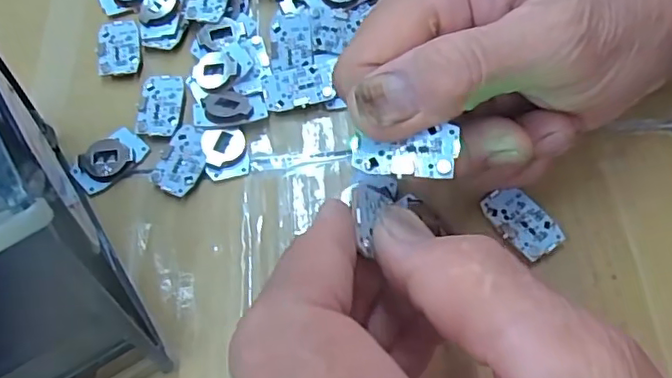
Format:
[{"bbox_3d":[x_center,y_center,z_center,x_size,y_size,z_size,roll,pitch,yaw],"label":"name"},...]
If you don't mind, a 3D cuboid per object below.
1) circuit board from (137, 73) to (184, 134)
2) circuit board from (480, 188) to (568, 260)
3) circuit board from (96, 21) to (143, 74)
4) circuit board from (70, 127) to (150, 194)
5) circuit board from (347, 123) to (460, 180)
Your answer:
[{"bbox_3d":[-0.074,-0.036,0.242,0.018,0.004,0.029,-2,61,-1],"label":"circuit board"},{"bbox_3d":[0.069,0.012,0.216,0.018,0.004,0.030,-37,68,-18],"label":"circuit board"},{"bbox_3d":[-0.096,-0.062,0.258,0.018,0.006,0.028,-7,62,-4],"label":"circuit board"},{"bbox_3d":[-0.092,-0.012,0.234,0.018,0.005,0.029,41,69,20],"label":"circuit board"},{"bbox_3d":[0.020,-0.010,0.166,0.029,0.004,0.015,-4,61,6],"label":"circuit board"}]

